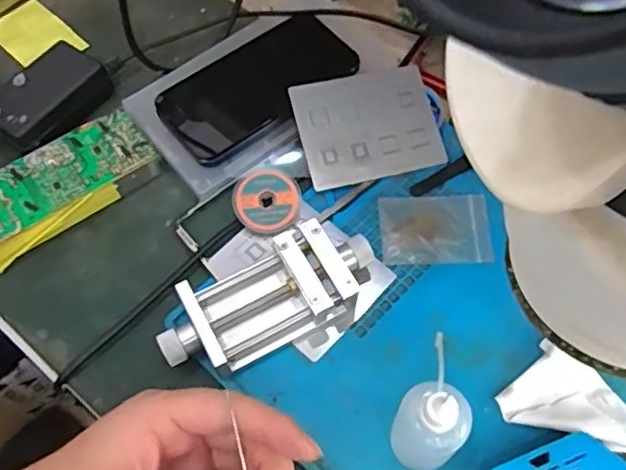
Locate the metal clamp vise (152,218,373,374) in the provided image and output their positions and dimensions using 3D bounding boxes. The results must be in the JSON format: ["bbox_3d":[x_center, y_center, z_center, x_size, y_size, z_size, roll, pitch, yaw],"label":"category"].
[{"bbox_3d":[-0.028,0.038,0.388,0.136,0.033,0.055,-27,63,-11],"label":"metal clamp vise"}]

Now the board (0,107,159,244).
[{"bbox_3d":[-0.180,-0.036,0.443,0.134,0.027,0.055,-33,65,-13],"label":"board"}]

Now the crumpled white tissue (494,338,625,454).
[{"bbox_3d":[0.152,0.092,0.362,0.077,0.019,0.051,16,64,12],"label":"crumpled white tissue"}]

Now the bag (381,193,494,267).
[{"bbox_3d":[0.083,-0.004,0.428,0.072,0.004,0.051,-2,62,3],"label":"bag"}]

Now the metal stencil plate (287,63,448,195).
[{"bbox_3d":[0.040,-0.079,0.455,0.098,0.005,0.081,-14,77,-7],"label":"metal stencil plate"}]

